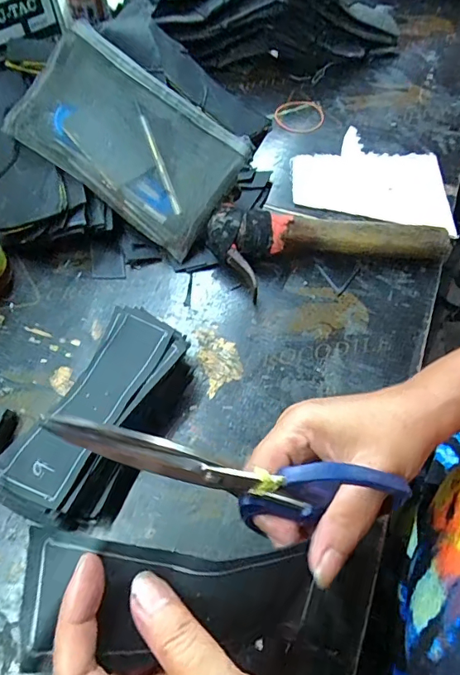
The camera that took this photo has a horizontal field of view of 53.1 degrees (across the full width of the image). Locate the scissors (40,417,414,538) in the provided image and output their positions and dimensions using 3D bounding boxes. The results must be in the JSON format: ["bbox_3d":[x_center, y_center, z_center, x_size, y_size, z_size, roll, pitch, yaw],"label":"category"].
[{"bbox_3d":[0.002,0.072,0.229,0.182,0.053,0.027,19,60,-20],"label":"scissors"}]

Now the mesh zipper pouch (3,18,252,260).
[{"bbox_3d":[-0.095,-0.186,0.433,0.201,0.020,0.121,36,94,-2],"label":"mesh zipper pouch"}]

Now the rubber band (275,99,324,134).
[{"bbox_3d":[0.085,-0.273,0.559,0.060,0.004,0.063,-1,62,2],"label":"rubber band"}]

